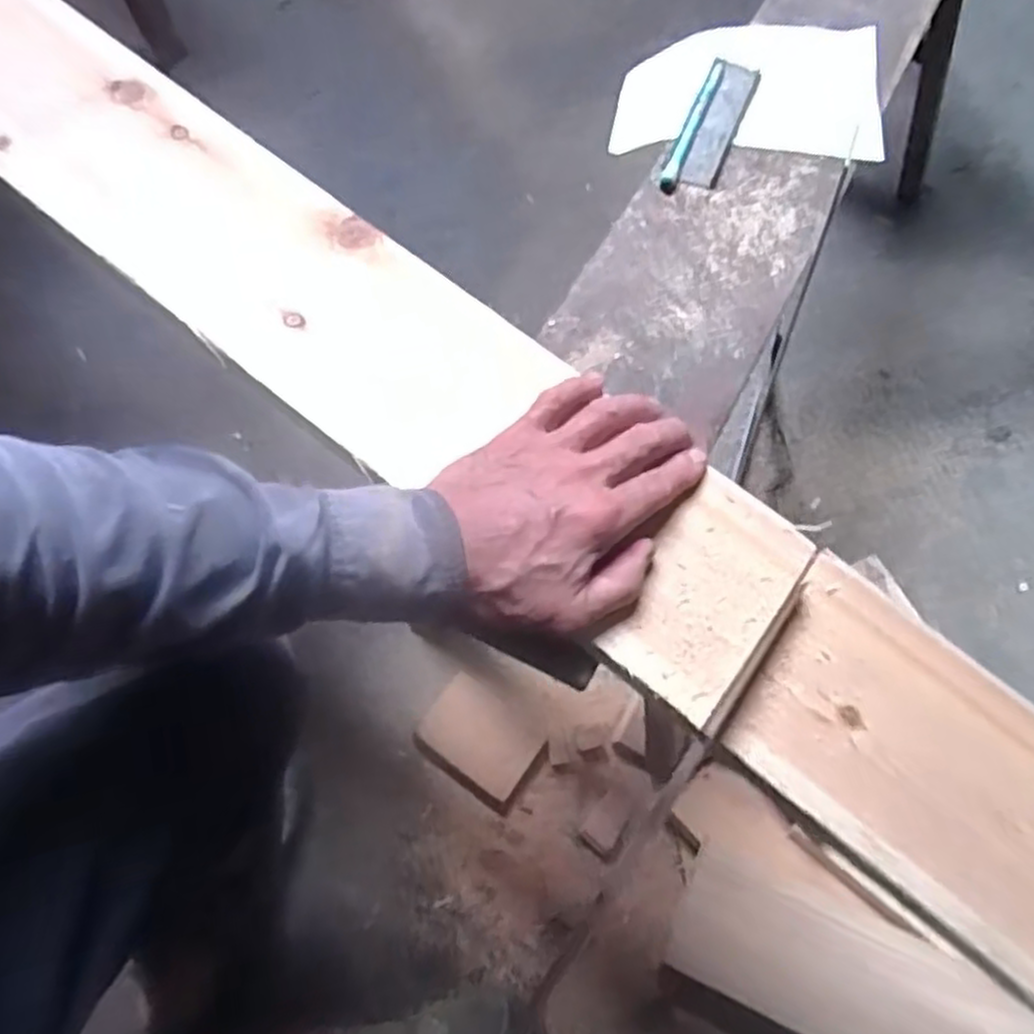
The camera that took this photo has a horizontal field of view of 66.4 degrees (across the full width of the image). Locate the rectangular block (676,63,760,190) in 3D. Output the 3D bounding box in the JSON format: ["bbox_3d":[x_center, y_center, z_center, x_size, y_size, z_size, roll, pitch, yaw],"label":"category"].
[{"bbox_3d":[0.154,-0.298,0.603,0.030,0.006,0.134,19,66,7],"label":"rectangular block"}]

